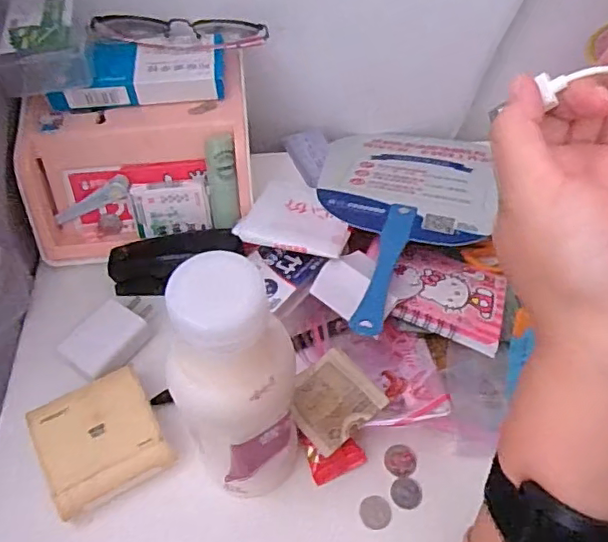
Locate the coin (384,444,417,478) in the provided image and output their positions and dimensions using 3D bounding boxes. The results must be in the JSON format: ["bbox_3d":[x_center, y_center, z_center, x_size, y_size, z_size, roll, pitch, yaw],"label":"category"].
[{"bbox_3d":[0.061,0.119,0.356,0.021,0.004,0.019,4,66,-12],"label":"coin"}]

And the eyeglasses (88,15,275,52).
[{"bbox_3d":[-0.094,-0.187,0.439,0.130,0.024,0.032,-4,52,-2],"label":"eyeglasses"}]

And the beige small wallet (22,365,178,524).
[{"bbox_3d":[-0.125,0.101,0.350,0.067,0.021,0.071,-25,56,-18],"label":"beige small wallet"}]

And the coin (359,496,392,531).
[{"bbox_3d":[0.043,0.145,0.341,0.019,0.004,0.018,4,67,-10],"label":"coin"}]

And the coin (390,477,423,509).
[{"bbox_3d":[0.063,0.136,0.349,0.020,0.004,0.018,3,66,-12],"label":"coin"}]

